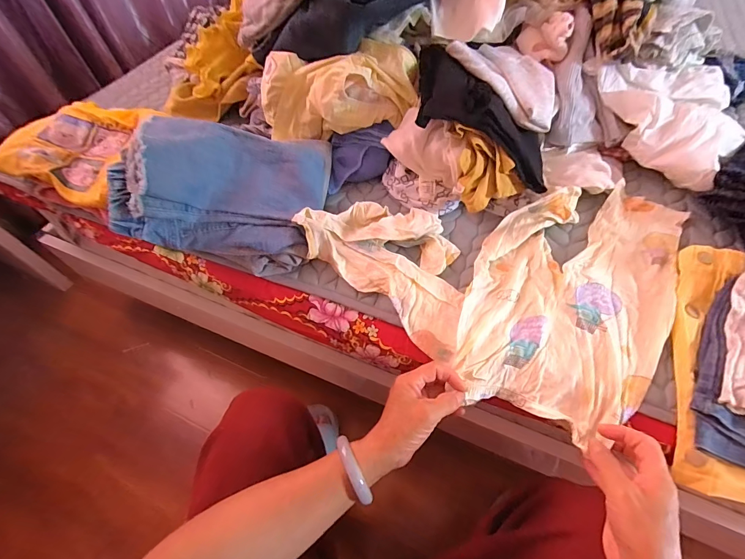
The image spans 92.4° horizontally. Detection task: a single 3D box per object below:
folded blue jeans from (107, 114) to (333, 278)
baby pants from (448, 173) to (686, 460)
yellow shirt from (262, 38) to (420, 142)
[{"bbox_3d":[-0.203,-0.142,0.523,0.240,0.142,0.208,5,55,7],"label":"folded blue jeans"},{"bbox_3d":[0.261,0.004,0.479,0.224,0.062,0.373,25,60,19],"label":"baby pants"},{"bbox_3d":[-0.065,-0.297,0.574,0.267,0.119,0.099,2,54,22],"label":"yellow shirt"}]

